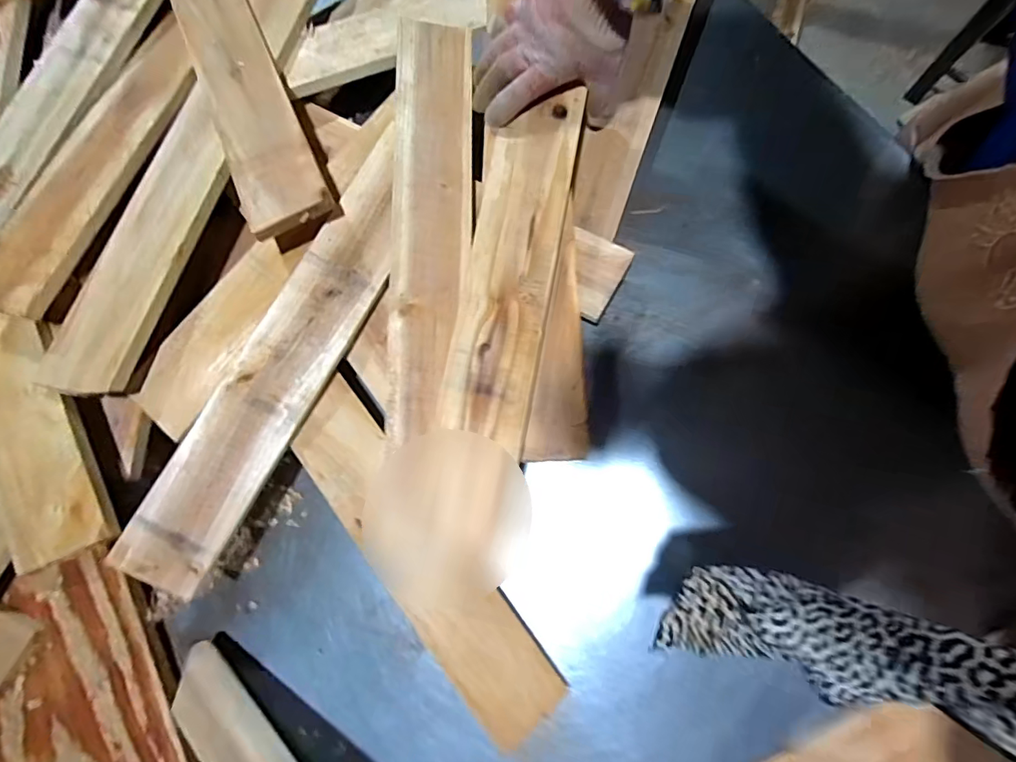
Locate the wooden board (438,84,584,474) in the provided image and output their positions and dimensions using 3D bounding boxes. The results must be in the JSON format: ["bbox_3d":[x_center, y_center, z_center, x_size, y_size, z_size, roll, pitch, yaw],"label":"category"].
[{"bbox_3d":[0.006,-0.118,0.457,0.082,0.008,0.345,10,78,2],"label":"wooden board"}]

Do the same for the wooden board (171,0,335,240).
[{"bbox_3d":[-0.287,-0.322,0.518,0.083,0.015,0.393,-24,72,-9],"label":"wooden board"}]

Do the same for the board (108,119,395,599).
[{"bbox_3d":[-0.208,-0.032,0.468,0.082,0.028,0.460,24,82,11],"label":"board"}]

